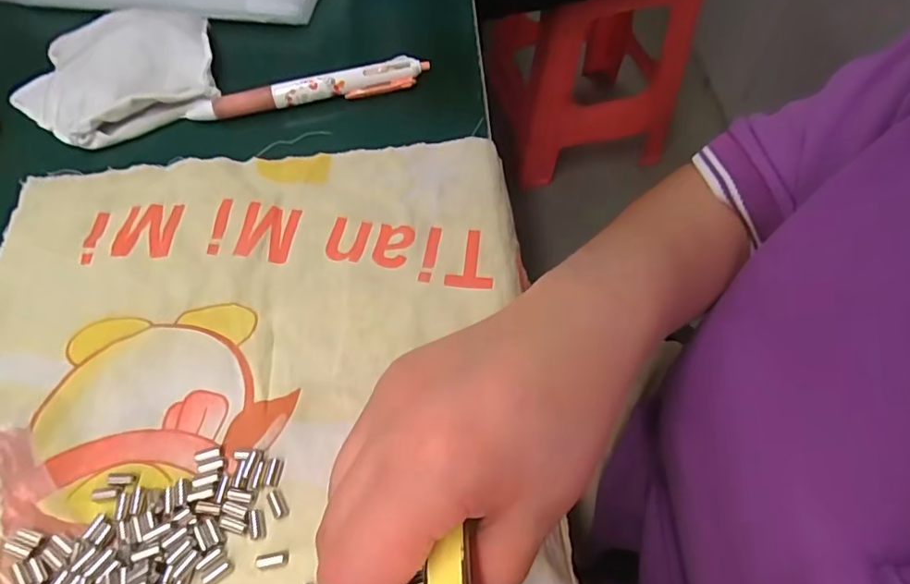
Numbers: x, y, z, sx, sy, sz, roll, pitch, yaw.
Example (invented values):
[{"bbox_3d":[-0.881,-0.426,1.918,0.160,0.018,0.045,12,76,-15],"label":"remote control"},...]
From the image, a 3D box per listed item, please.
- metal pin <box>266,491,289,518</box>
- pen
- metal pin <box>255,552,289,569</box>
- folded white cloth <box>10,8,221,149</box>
[{"bbox_3d":[-0.069,0.081,0.211,0.005,0.004,0.011,-30,63,-18],"label":"metal pin"},{"bbox_3d":[-0.086,-0.120,0.327,0.138,0.017,0.013,-9,59,-6],"label":"pen"},{"bbox_3d":[-0.067,0.098,0.201,0.012,0.004,0.005,-8,59,-5],"label":"metal pin"},{"bbox_3d":[-0.206,-0.133,0.333,0.113,0.022,0.091,-20,61,-12],"label":"folded white cloth"}]

